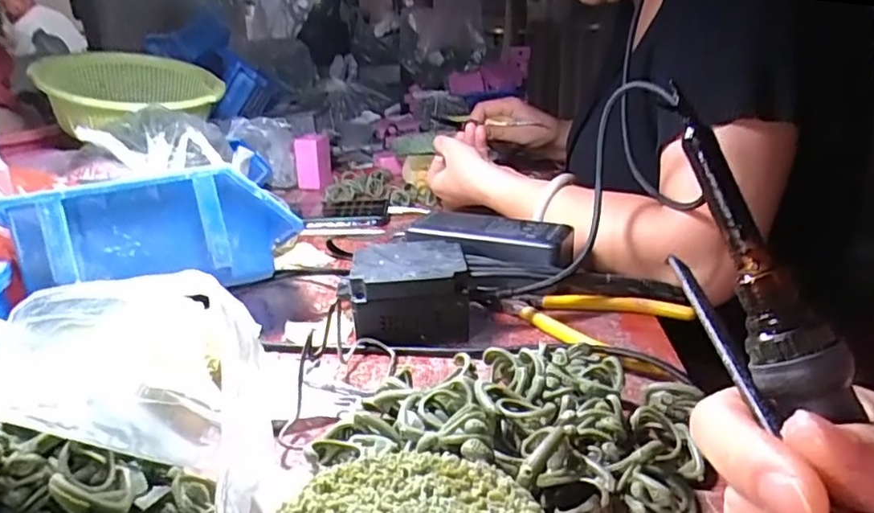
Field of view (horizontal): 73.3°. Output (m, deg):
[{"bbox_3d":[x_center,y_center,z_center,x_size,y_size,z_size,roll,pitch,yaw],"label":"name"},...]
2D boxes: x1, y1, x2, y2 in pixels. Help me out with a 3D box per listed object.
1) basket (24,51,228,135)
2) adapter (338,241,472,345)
[{"bbox_3d":[-0.366,-0.182,0.704,0.196,0.067,0.186,7,33,-5],"label":"basket"},{"bbox_3d":[-0.021,0.025,0.416,0.082,0.050,0.078,-4,22,-7],"label":"adapter"}]

